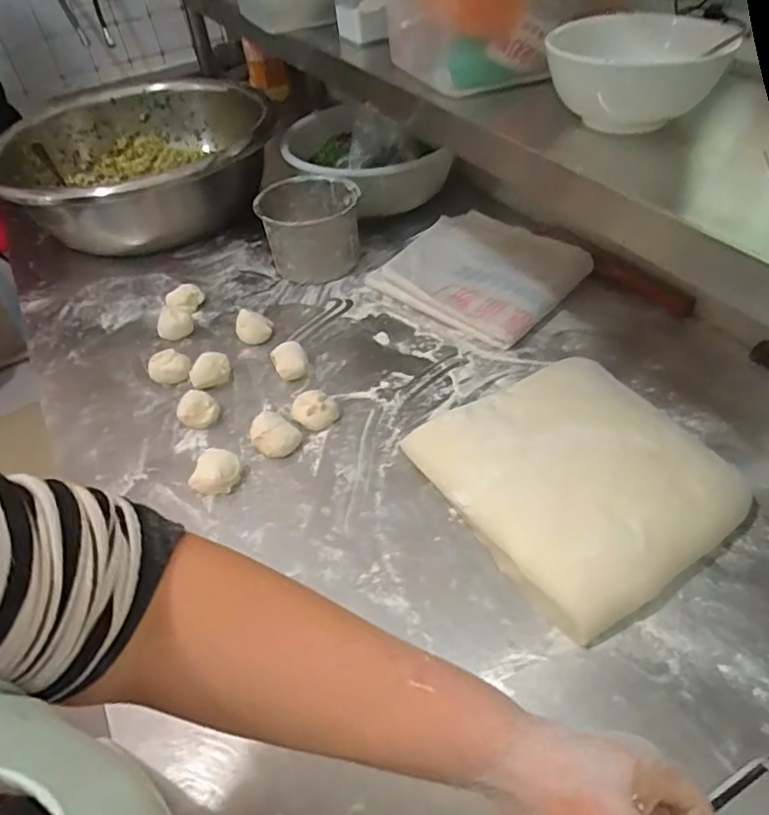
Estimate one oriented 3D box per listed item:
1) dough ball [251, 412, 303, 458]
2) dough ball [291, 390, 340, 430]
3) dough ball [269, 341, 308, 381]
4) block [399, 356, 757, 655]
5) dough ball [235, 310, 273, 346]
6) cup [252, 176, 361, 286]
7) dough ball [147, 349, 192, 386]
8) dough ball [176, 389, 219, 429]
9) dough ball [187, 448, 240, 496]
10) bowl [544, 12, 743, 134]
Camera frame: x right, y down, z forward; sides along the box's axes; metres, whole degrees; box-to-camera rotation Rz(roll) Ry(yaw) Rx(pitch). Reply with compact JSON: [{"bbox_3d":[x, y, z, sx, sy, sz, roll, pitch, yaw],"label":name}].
[{"bbox_3d":[-0.126,0.032,0.674,0.052,0.033,0.041,29,56,30],"label":"dough ball"},{"bbox_3d":[-0.082,0.004,0.699,0.051,0.028,0.044,-4,46,4],"label":"dough ball"},{"bbox_3d":[-0.120,-0.059,0.757,0.042,0.026,0.042,-4,46,4],"label":"dough ball"},{"bbox_3d":[0.179,0.060,0.590,0.228,0.064,0.267,-29,50,-20],"label":"block"},{"bbox_3d":[-0.182,-0.112,0.830,0.049,0.027,0.048,-4,46,4],"label":"dough ball"},{"bbox_3d":[-0.115,-0.274,0.913,0.147,0.106,0.143,-4,46,4],"label":"cup"},{"bbox_3d":[-0.280,-0.053,0.775,0.051,0.029,0.050,-25,48,-16],"label":"dough ball"},{"bbox_3d":[-0.223,0.002,0.714,0.042,0.029,0.045,-4,46,4],"label":"dough ball"},{"bbox_3d":[-0.182,0.070,0.649,0.053,0.023,0.051,-4,46,4],"label":"dough ball"},{"bbox_3d":[0.221,-0.291,0.526,0.146,0.073,0.129,21,52,25],"label":"bowl"}]

